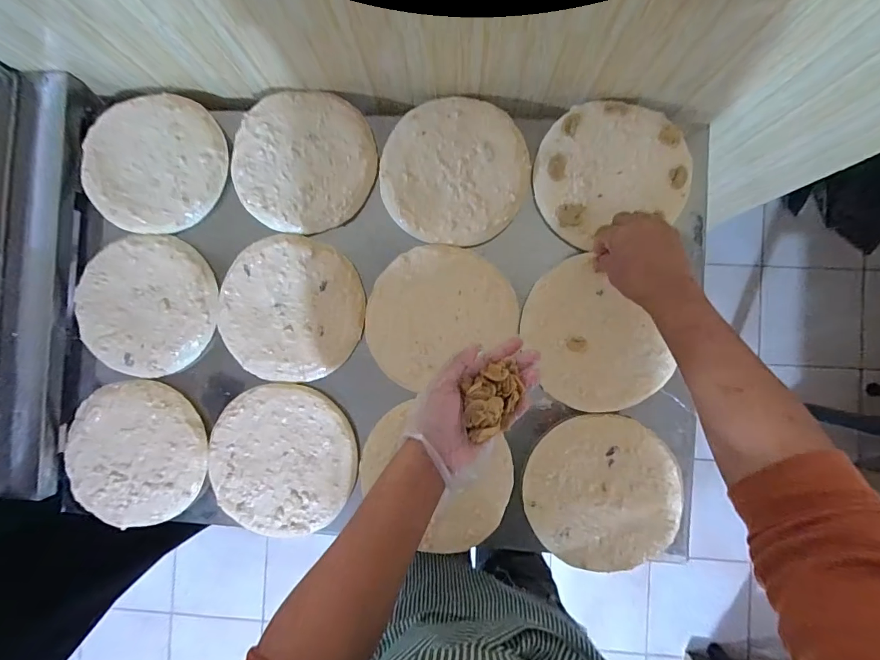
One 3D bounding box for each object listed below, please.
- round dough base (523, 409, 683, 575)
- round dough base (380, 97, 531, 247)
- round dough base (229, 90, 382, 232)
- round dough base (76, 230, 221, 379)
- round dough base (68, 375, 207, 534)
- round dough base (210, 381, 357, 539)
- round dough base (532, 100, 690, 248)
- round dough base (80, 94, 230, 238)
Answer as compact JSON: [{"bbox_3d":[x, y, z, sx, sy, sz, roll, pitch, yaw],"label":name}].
[{"bbox_3d":[0.214,0.215,0.524,0.192,0.004,0.198,0,89,3],"label":"round dough base"},{"bbox_3d":[0.017,-0.216,0.540,0.199,0.010,0.189,0,89,3],"label":"round dough base"},{"bbox_3d":[-0.193,-0.236,0.552,0.191,0.010,0.191,28,91,4],"label":"round dough base"},{"bbox_3d":[-0.414,-0.036,0.563,0.195,0.019,0.186,0,89,3],"label":"round dough base"},{"bbox_3d":[-0.425,0.173,0.553,0.190,0.013,0.199,0,89,3],"label":"round dough base"},{"bbox_3d":[-0.218,0.179,0.553,0.199,0.016,0.194,0,89,3],"label":"round dough base"},{"bbox_3d":[0.229,-0.212,0.533,0.194,0.017,0.176,-8,88,3],"label":"round dough base"},{"bbox_3d":[-0.414,-0.245,0.570,0.210,0.024,0.195,0,89,3],"label":"round dough base"}]

